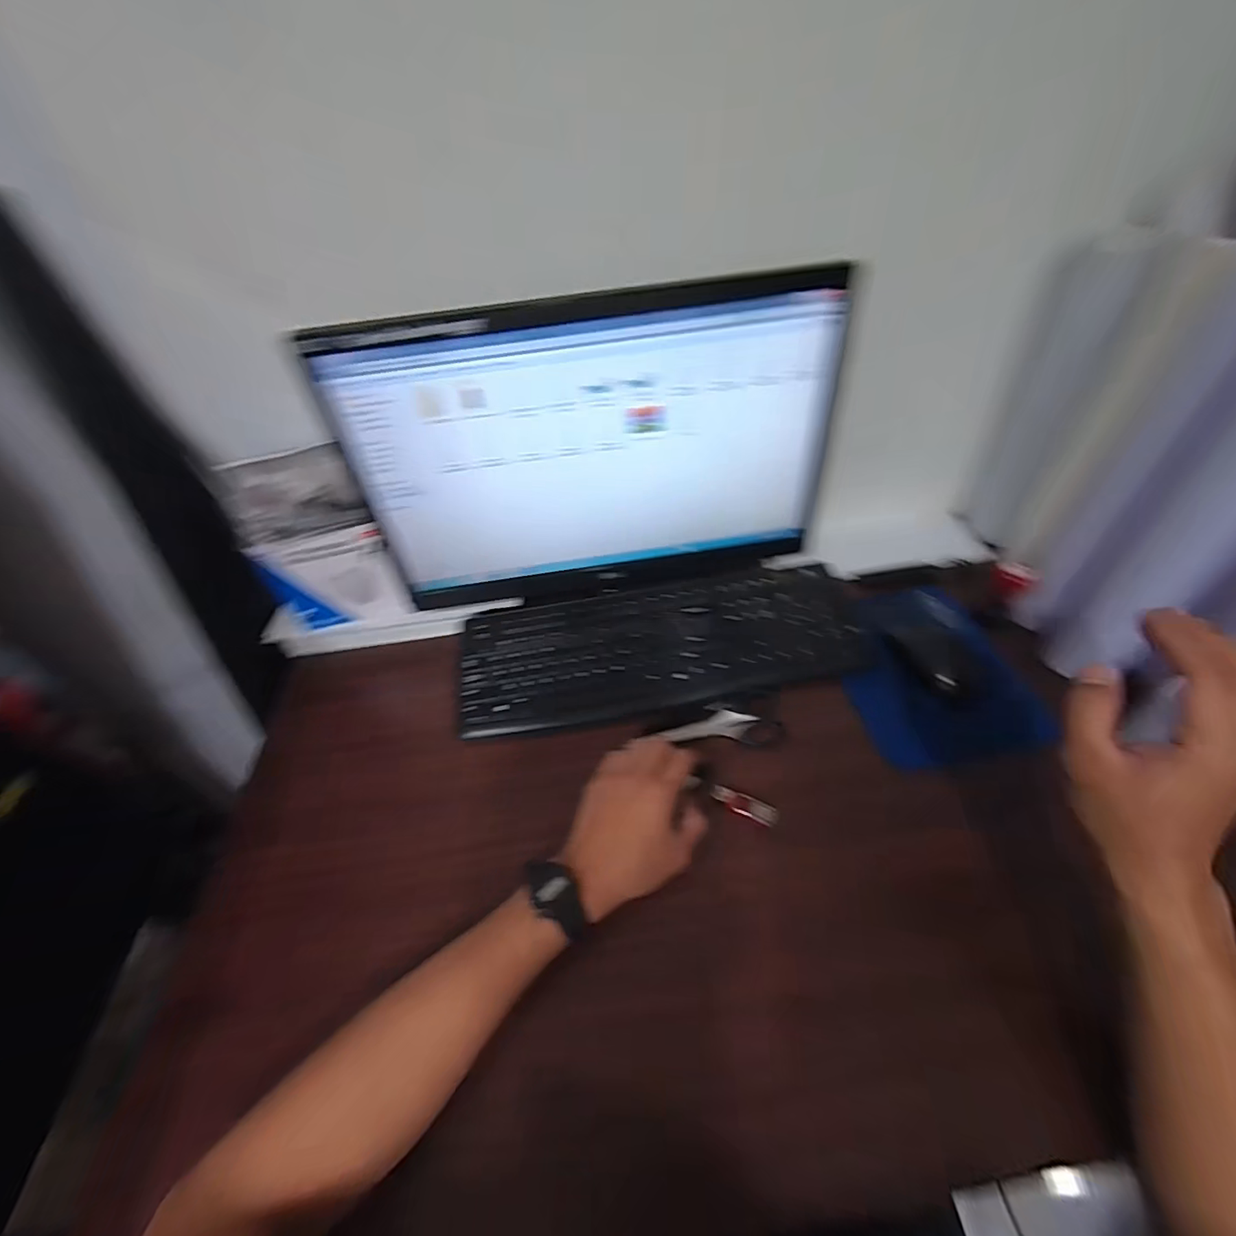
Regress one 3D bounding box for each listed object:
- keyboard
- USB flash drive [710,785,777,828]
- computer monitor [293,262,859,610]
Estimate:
[{"bbox_3d":[0.047,0.025,0.581,0.434,0.028,0.163,-10,47,-4],"label":"keyboard"},{"bbox_3d":[0.110,0.164,0.461,0.058,0.005,0.017,17,50,20],"label":"USB flash drive"},{"bbox_3d":[-0.020,-0.154,0.513,0.436,0.280,0.075,-8,46,-3],"label":"computer monitor"}]

